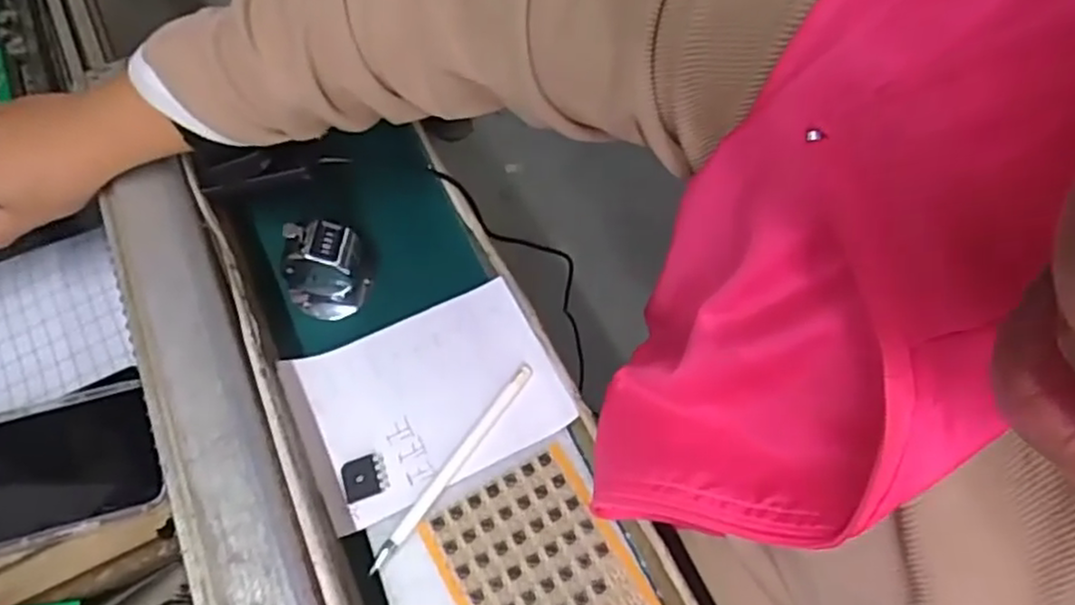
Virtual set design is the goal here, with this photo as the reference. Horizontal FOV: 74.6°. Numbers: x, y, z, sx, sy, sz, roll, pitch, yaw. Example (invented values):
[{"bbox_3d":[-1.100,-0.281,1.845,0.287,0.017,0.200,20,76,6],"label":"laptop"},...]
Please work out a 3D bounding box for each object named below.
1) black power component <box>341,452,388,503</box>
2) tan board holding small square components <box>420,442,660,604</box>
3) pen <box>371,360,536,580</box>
[{"bbox_3d":[-0.092,0.092,0.374,0.022,0.005,0.023,-15,60,-5],"label":"black power component"},{"bbox_3d":[0.005,0.143,0.354,0.084,0.010,0.124,-29,63,-13],"label":"tan board holding small square components"},{"bbox_3d":[-0.043,0.087,0.382,0.009,0.006,0.134,30,66,18],"label":"pen"}]

